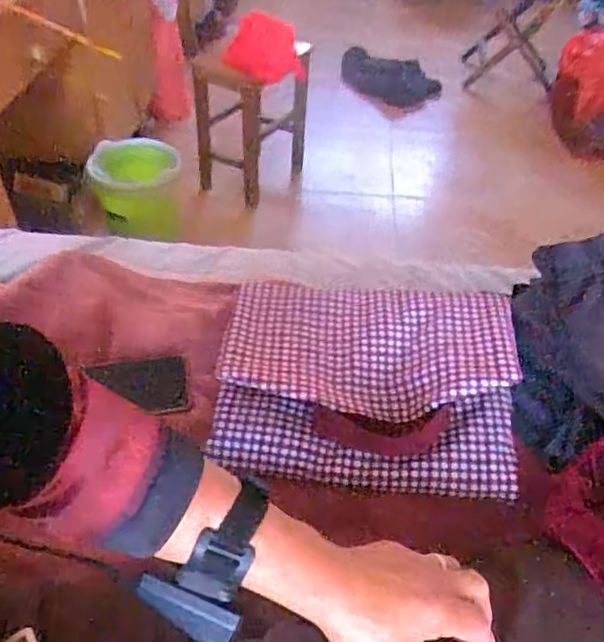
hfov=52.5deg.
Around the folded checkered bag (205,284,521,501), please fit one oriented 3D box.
[{"bbox_3d":[0.071,0.058,0.684,0.323,0.077,0.240,6,45,3],"label":"folded checkered bag"}]

